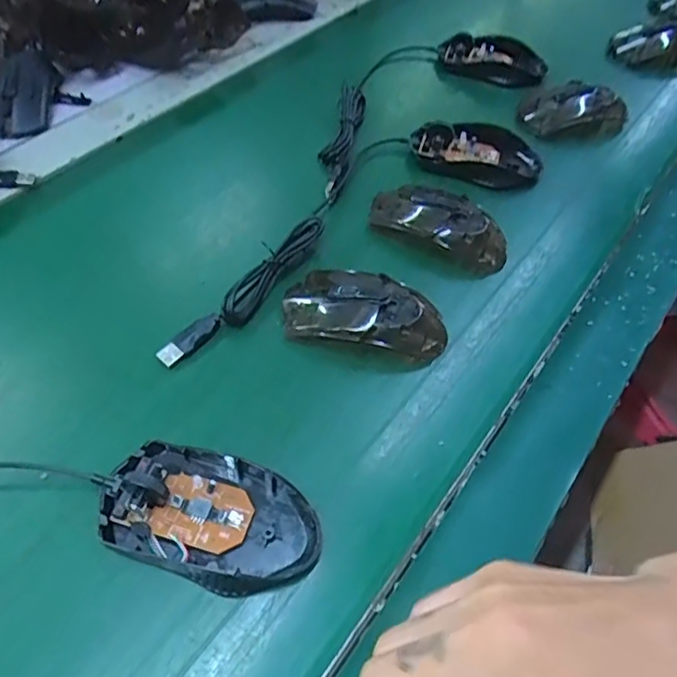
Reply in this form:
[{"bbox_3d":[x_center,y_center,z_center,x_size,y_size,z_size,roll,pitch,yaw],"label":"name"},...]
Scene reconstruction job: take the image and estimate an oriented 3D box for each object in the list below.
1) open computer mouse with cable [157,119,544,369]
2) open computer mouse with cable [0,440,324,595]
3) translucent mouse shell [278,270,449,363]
[{"bbox_3d":[0.009,-0.108,0.459,0.366,0.026,0.112,-28,61,-24],"label":"open computer mouse with cable"},{"bbox_3d":[-0.160,0.102,0.284,0.282,0.027,0.130,-18,57,-18],"label":"open computer mouse with cable"},{"bbox_3d":[0.019,-0.019,0.387,0.108,0.030,0.056,15,54,6],"label":"translucent mouse shell"}]

